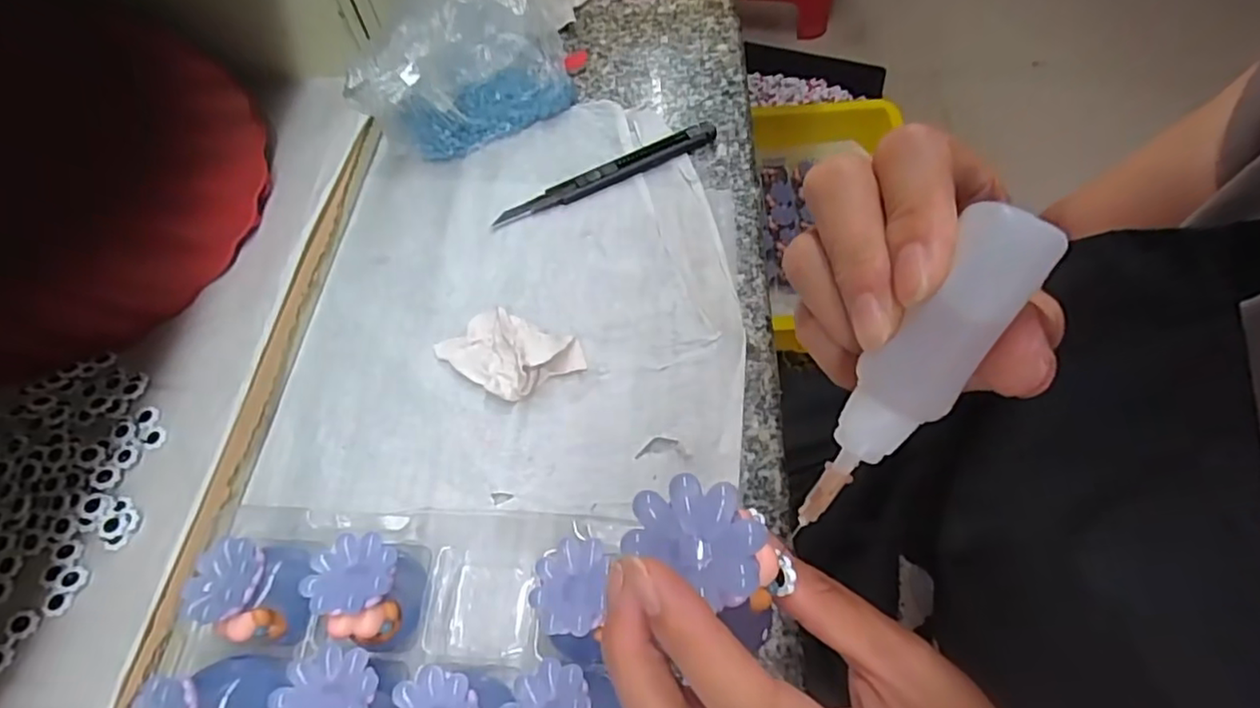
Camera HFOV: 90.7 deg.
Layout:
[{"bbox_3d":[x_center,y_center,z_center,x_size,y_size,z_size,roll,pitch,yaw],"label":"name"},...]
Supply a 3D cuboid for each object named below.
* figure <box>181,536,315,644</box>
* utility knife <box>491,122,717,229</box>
[{"bbox_3d":[-0.165,0.101,0.266,0.045,0.039,0.039,-3,58,-1],"label":"figure"},{"bbox_3d":[-0.013,-0.119,0.410,0.161,0.009,0.018,-28,62,-15],"label":"utility knife"}]

